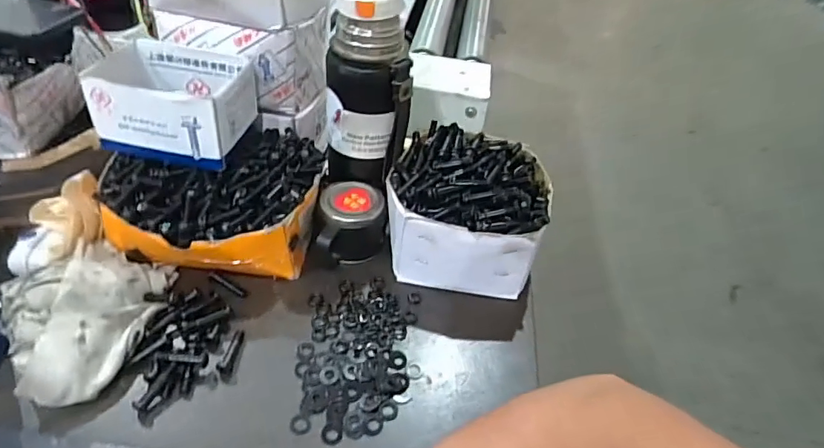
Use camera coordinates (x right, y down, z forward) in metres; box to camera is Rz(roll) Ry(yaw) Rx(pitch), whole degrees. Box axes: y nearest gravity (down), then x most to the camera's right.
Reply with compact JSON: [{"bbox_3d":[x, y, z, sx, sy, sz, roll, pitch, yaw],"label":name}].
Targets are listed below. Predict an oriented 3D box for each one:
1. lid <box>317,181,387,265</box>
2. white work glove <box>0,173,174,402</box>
[{"bbox_3d":[-0.059,0.001,0.492,0.066,0.053,0.073,0,44,-7],"label":"lid"},{"bbox_3d":[-0.262,0.045,0.407,0.117,0.047,0.180,-24,52,-30],"label":"white work glove"}]

